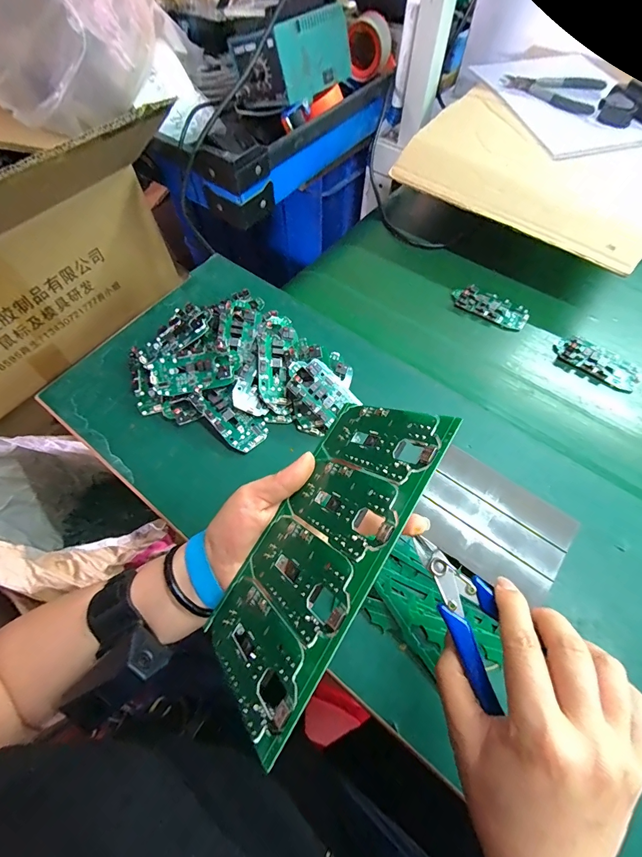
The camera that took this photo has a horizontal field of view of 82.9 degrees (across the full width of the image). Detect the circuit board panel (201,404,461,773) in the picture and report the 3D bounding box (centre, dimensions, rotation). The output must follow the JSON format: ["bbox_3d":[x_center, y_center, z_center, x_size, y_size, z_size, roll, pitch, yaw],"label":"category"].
[{"bbox_3d":[0.000,0.066,0.223,0.188,0.004,0.103,-57,31,-11],"label":"circuit board panel"}]

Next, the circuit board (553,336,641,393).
[{"bbox_3d":[0.338,-0.082,0.446,0.098,0.016,0.049,37,69,18],"label":"circuit board"}]

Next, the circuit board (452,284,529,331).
[{"bbox_3d":[0.226,-0.165,0.486,0.098,0.013,0.044,32,67,16],"label":"circuit board"}]

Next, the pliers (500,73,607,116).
[{"bbox_3d":[0.355,-0.528,0.568,0.146,0.017,0.111,27,66,14],"label":"pliers"}]

